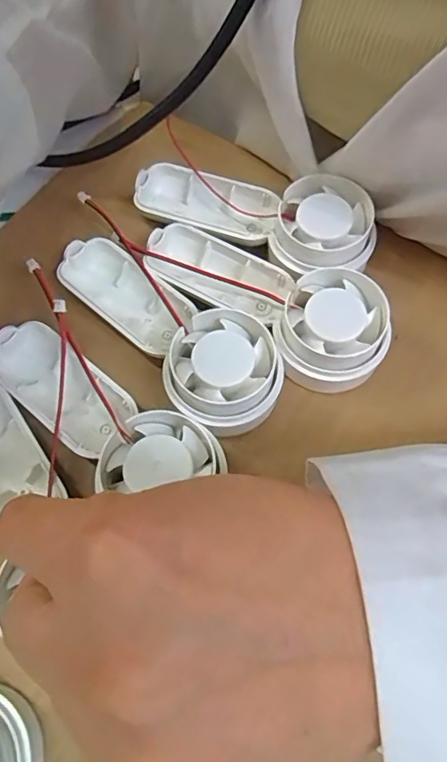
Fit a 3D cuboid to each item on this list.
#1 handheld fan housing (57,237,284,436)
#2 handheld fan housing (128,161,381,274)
[{"bbox_3d":[-0.024,-0.024,0.212,0.113,0.021,0.042,41,73,17],"label":"handheld fan housing"},{"bbox_3d":[0.013,-0.077,0.232,0.110,0.026,0.043,18,68,9],"label":"handheld fan housing"}]

